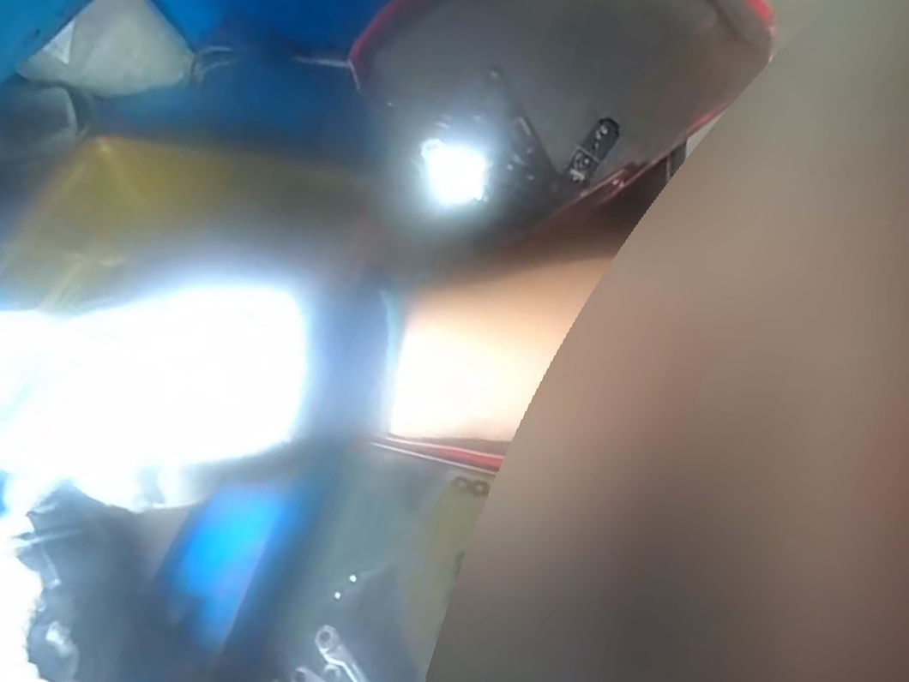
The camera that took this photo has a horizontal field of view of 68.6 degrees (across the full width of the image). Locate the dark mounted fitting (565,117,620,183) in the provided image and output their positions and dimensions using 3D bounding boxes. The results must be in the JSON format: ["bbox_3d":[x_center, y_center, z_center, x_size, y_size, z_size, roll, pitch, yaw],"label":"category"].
[{"bbox_3d":[0.112,-0.155,0.542,0.021,0.056,0.004,35,12,-3],"label":"dark mounted fitting"}]

